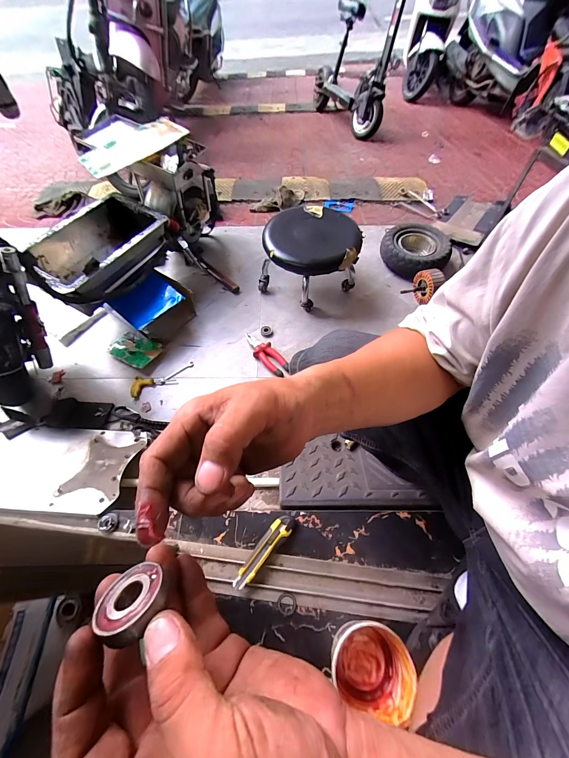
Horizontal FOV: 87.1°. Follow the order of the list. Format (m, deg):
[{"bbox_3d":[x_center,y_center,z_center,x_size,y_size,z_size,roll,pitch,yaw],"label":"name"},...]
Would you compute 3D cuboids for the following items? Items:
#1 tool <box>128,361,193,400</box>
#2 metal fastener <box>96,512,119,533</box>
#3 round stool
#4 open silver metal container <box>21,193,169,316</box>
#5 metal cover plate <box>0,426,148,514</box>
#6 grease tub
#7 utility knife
[{"bbox_3d":[-0.366,0.002,0.905,0.188,0.020,0.070,-17,60,-10],"label":"tool"},{"bbox_3d":[-0.374,0.302,0.631,0.039,0.013,0.038,-1,55,1],"label":"metal fastener"},{"bbox_3d":[0.094,-0.415,1.048,0.315,0.207,0.301,0,59,0],"label":"round stool"},{"bbox_3d":[-0.552,-0.372,0.905,0.264,0.124,0.401,21,61,13],"label":"open silver metal container"},{"bbox_3d":[-0.578,0.205,0.731,0.409,0.013,0.224,2,38,3],"label":"metal cover plate"},{"bbox_3d":[0.137,0.451,0.473,0.108,0.103,0.105,0,59,0],"label":"grease tub"},{"bbox_3d":[-0.037,0.340,0.592,0.039,0.027,0.154,32,62,22],"label":"utility knife"}]

